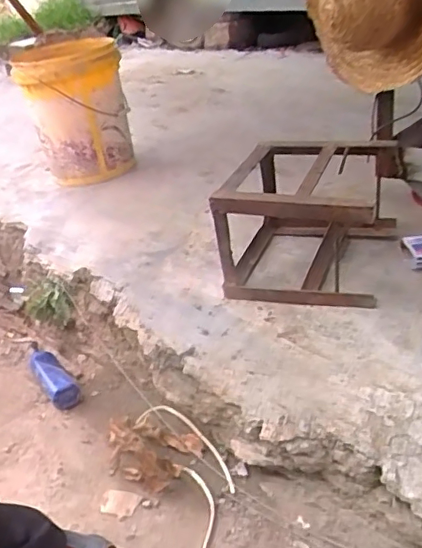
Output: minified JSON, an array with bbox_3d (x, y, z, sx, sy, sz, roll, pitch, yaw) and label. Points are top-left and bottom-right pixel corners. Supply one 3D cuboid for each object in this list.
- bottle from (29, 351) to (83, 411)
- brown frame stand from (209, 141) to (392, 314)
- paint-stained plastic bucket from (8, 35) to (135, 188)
[{"bbox_3d":[-0.354,0.226,1.246,0.068,0.044,0.225,-21,31,-28],"label":"bottle"},{"bbox_3d":[0.182,-0.110,1.096,0.304,0.232,0.308,8,30,25],"label":"brown frame stand"},{"bbox_3d":[-0.400,-0.495,1.690,0.287,0.369,0.271,-11,28,-10],"label":"paint-stained plastic bucket"}]

